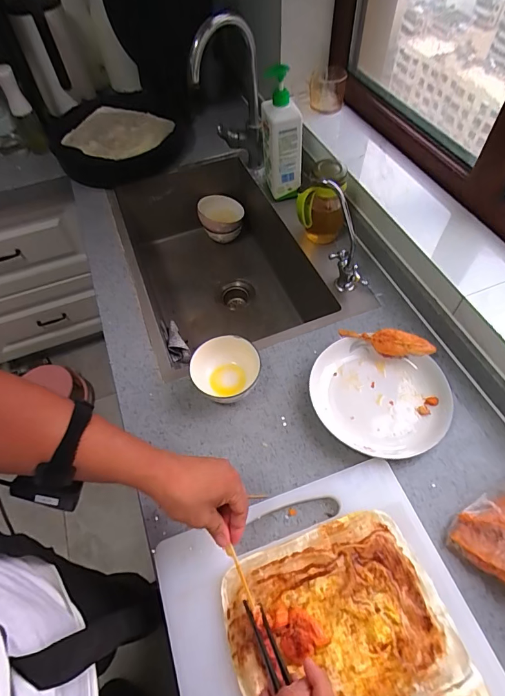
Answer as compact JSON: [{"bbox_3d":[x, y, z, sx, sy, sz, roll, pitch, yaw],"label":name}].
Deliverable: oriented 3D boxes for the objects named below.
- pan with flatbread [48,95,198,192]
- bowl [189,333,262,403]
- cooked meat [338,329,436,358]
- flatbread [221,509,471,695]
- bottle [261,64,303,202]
[{"bbox_3d":[-0.365,-0.586,1.056,0.370,0.100,0.356,-17,57,-7],"label":"pan with flatbread"},{"bbox_3d":[-0.045,0.036,0.654,0.106,0.066,0.102,-2,56,3],"label":"bowl"},{"bbox_3d":[0.231,-0.006,0.671,0.153,0.041,0.039,6,57,8],"label":"cooked meat"},{"bbox_3d":[0.101,0.331,0.465,0.251,0.020,0.202,-18,57,-8],"label":"flatbread"},{"bbox_3d":[0.064,-0.454,0.833,0.083,0.247,0.095,0,56,4],"label":"bottle"}]

